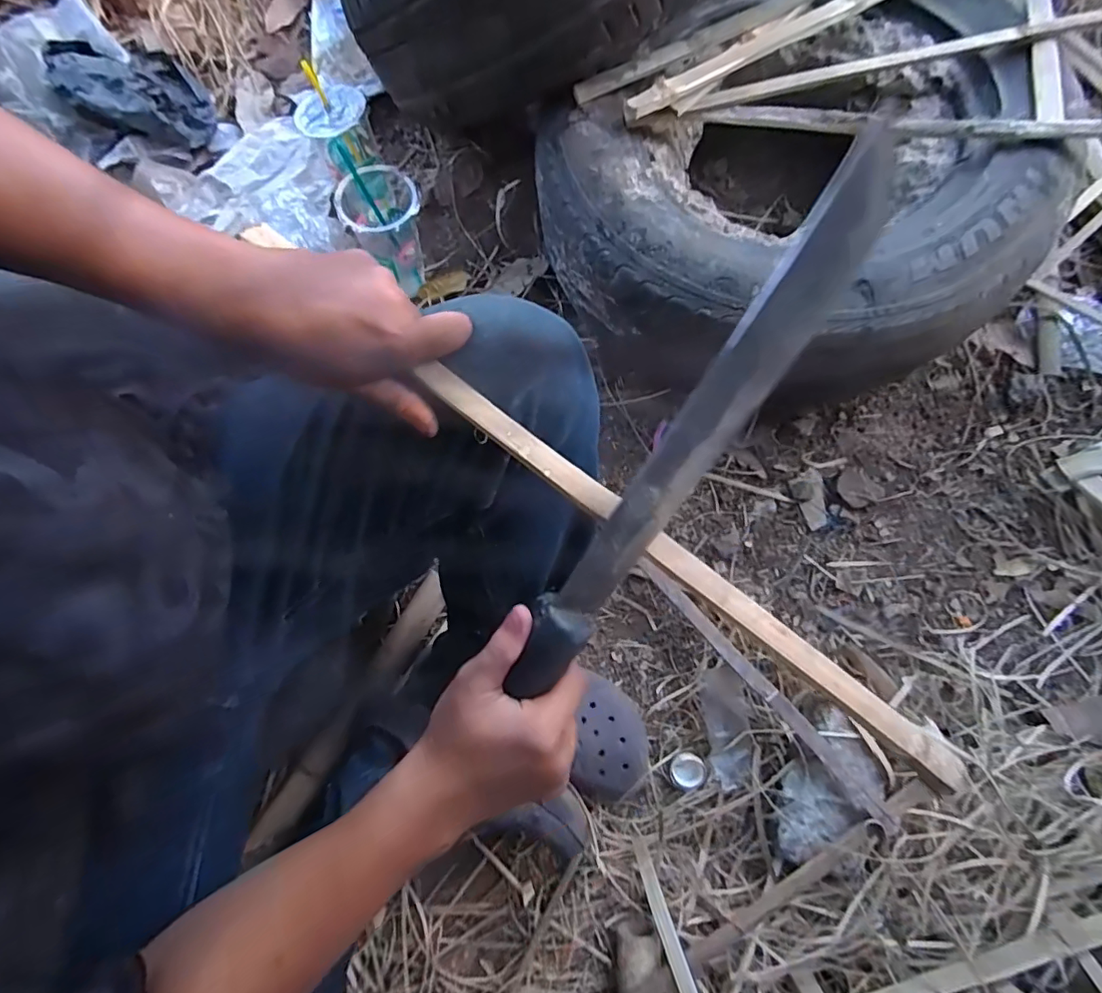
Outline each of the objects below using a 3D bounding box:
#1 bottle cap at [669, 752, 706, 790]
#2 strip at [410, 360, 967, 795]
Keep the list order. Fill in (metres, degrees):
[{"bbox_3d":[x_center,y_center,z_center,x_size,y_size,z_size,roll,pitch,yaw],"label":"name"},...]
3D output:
[{"bbox_3d":[0.156,0.311,0.611,0.038,0.013,0.039,0,78,-1],"label":"bottle cap"},{"bbox_3d":[0.074,0.040,0.304,0.362,0.011,0.020,38,80,3],"label":"strip"}]

